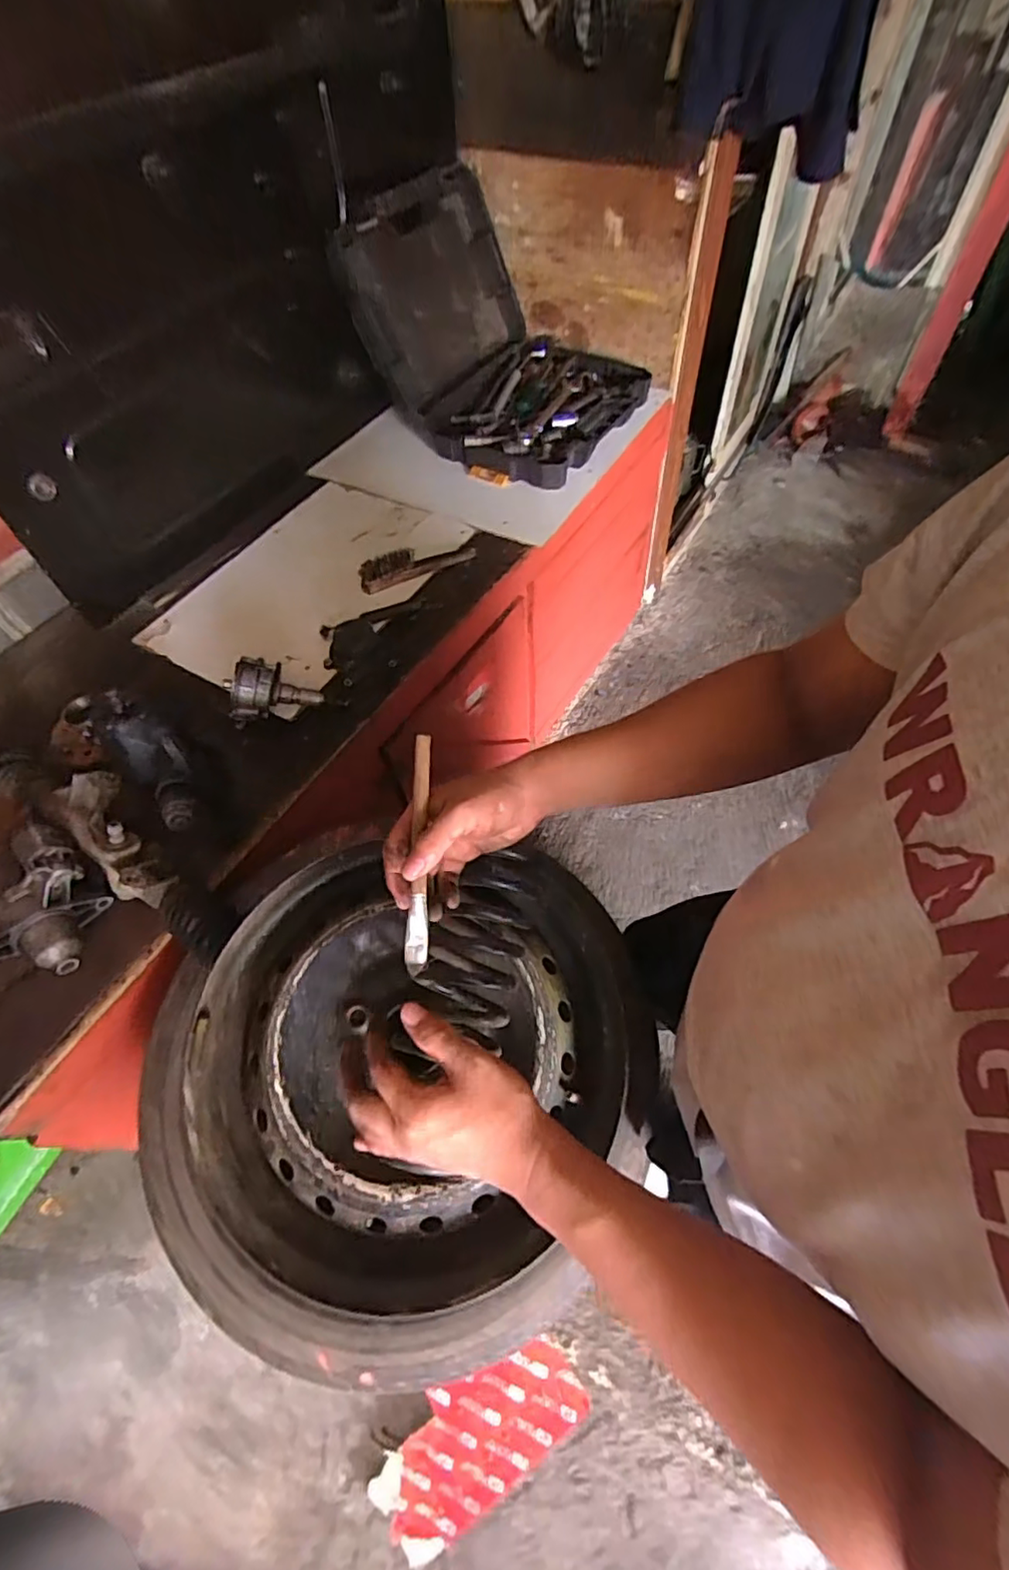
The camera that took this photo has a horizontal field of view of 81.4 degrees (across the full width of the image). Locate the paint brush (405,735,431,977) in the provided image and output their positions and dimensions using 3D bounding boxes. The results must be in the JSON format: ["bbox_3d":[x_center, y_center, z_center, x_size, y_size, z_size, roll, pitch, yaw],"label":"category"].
[{"bbox_3d":[-0.061,0.047,0.415,0.016,0.006,0.166,0,83,4],"label":"paint brush"}]

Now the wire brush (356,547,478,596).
[{"bbox_3d":[-0.157,-0.403,1.055,0.213,0.049,0.034,-21,58,-9],"label":"wire brush"}]

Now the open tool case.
[{"bbox_3d":[0.011,-0.933,1.217,0.512,0.376,0.463,28,63,21],"label":"open tool case"}]

